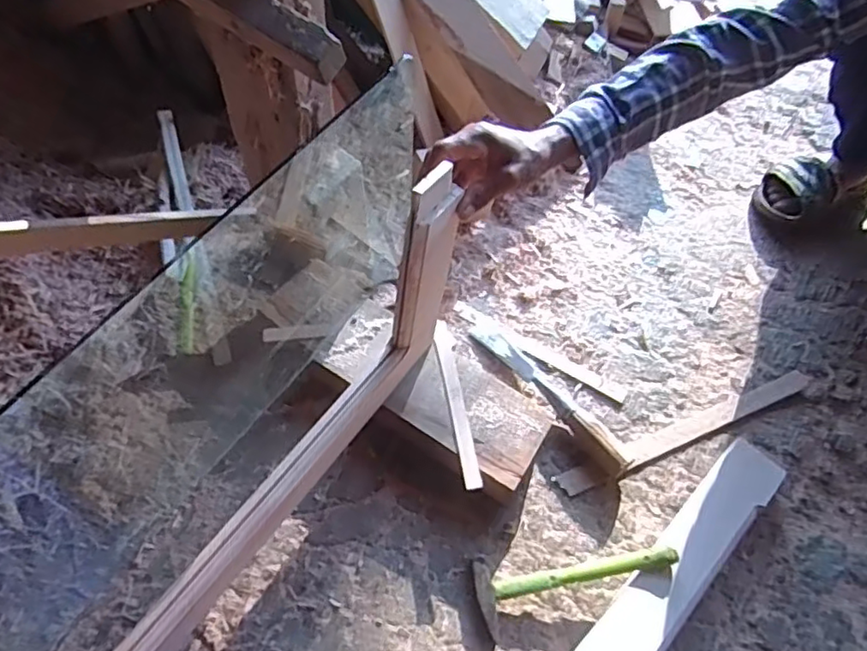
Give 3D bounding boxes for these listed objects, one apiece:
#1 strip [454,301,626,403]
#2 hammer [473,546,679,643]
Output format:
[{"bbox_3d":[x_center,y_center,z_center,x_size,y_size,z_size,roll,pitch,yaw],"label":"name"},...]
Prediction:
[{"bbox_3d":[0.151,0.038,0.908,0.273,0.006,0.024,30,59,12],"label":"strip"},{"bbox_3d":[0.166,0.307,0.719,0.234,0.045,0.081,-2,58,-4],"label":"hammer"}]

